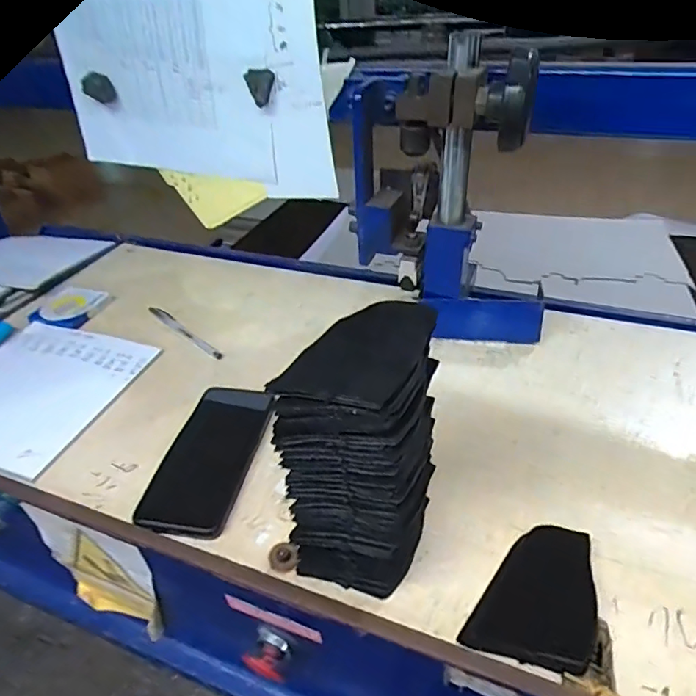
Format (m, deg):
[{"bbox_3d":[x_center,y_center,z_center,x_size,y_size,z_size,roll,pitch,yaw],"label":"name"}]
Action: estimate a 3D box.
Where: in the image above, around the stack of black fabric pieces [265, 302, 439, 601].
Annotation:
[{"bbox_3d":[0.010,0.071,0.338,0.082,0.194,0.094,6,39,13],"label":"stack of black fabric pieces"}]

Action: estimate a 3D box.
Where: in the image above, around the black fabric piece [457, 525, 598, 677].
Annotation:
[{"bbox_3d":[0.133,0.168,0.348,0.069,0.005,0.106,18,46,31],"label":"black fabric piece"}]

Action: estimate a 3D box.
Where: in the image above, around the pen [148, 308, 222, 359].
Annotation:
[{"bbox_3d":[-0.201,-0.021,0.618,0.143,0.014,0.018,27,47,34],"label":"pen"}]

